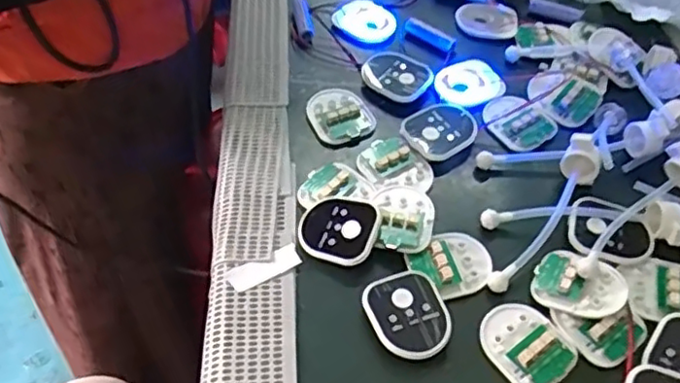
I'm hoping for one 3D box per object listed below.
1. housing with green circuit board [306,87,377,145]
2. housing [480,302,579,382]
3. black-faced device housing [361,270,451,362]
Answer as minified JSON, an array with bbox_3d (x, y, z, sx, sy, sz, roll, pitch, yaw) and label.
[{"bbox_3d":[0.000,-0.064,0.528,0.051,0.007,0.057,-14,53,-15],"label":"housing with green circuit board"},{"bbox_3d":[0.119,0.096,0.409,0.050,0.012,0.057,-28,58,-24],"label":"housing"},{"bbox_3d":[0.044,0.080,0.416,0.049,0.010,0.057,-12,53,-14],"label":"black-faced device housing"}]

